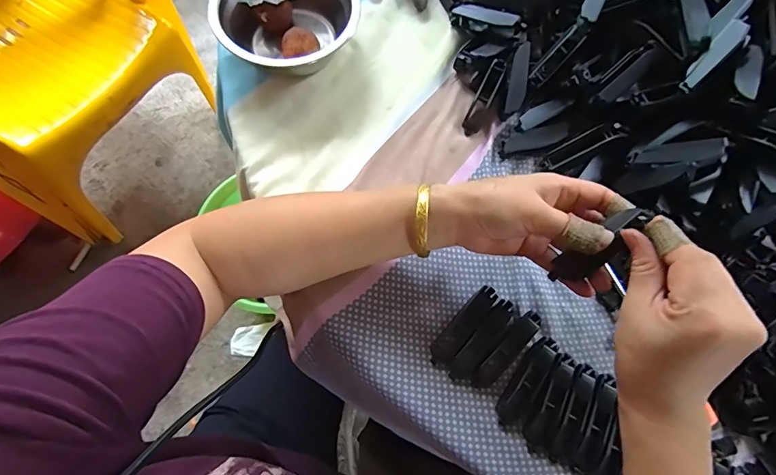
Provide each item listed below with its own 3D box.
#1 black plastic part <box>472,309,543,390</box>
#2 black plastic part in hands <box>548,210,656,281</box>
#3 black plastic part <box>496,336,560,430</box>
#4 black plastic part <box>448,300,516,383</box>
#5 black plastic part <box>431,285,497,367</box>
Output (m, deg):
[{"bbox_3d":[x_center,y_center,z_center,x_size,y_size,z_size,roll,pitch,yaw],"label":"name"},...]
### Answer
[{"bbox_3d":[0.097,0.091,0.354,0.018,0.008,0.075,43,74,12],"label":"black plastic part"},{"bbox_3d":[0.145,0.008,0.300,0.020,0.013,0.077,49,114,14],"label":"black plastic part in hands"},{"bbox_3d":[0.109,0.112,0.342,0.018,0.015,0.076,33,72,9],"label":"black plastic part"},{"bbox_3d":[0.077,0.083,0.353,0.019,0.012,0.076,41,73,11],"label":"black plastic part"},{"bbox_3d":[0.062,0.072,0.357,0.020,0.010,0.074,41,73,11],"label":"black plastic part"}]

